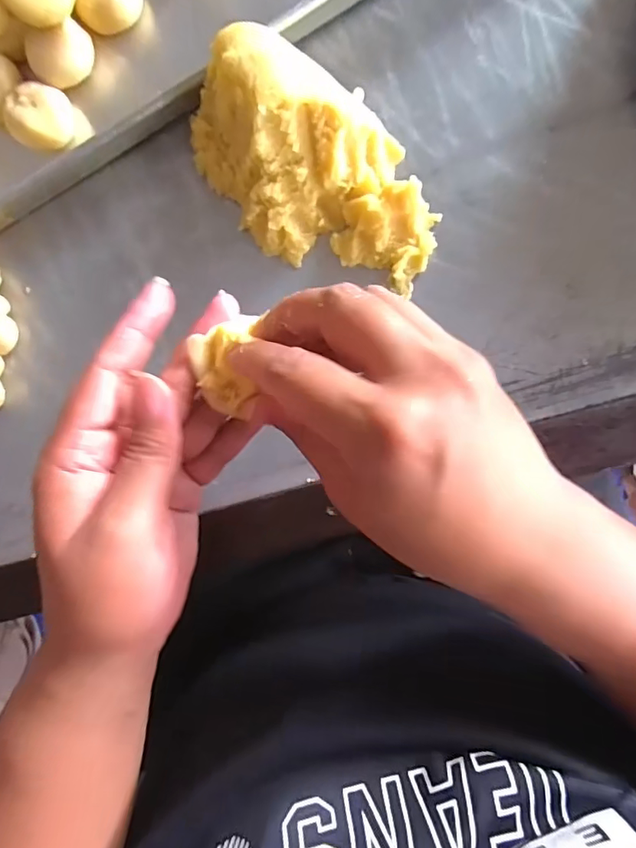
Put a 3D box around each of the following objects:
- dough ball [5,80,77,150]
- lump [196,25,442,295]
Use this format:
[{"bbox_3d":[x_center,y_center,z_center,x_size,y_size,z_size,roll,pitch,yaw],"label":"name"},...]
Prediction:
[{"bbox_3d":[-0.170,-0.189,0.305,0.030,0.030,0.038,37,94,5],"label":"dough ball"},{"bbox_3d":[-0.004,-0.140,0.264,0.150,0.066,0.083,27,93,6],"label":"lump"}]

